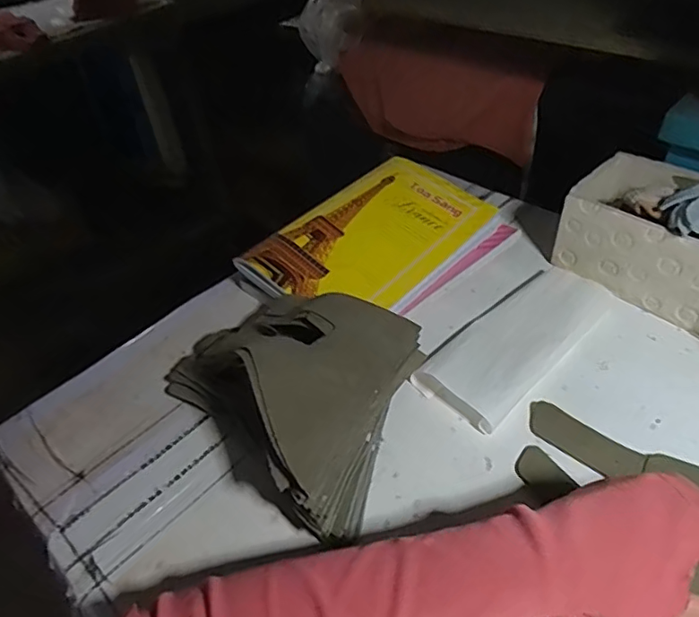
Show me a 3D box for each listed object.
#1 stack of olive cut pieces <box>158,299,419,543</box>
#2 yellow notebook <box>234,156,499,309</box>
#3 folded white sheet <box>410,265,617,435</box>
[{"bbox_3d":[-0.046,0.048,0.442,0.223,0.094,0.151,33,56,32],"label":"stack of olive cut pieces"},{"bbox_3d":[0.028,-0.078,0.581,0.152,0.013,0.250,38,60,23],"label":"yellow notebook"},{"bbox_3d":[0.159,0.023,0.505,0.208,0.013,0.086,-36,52,-27],"label":"folded white sheet"}]

